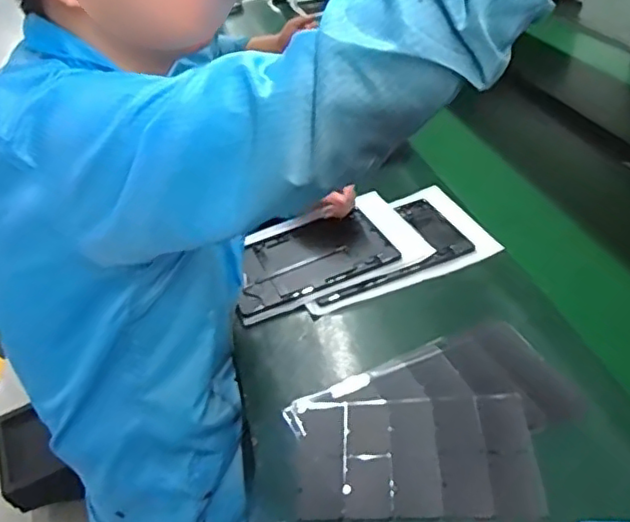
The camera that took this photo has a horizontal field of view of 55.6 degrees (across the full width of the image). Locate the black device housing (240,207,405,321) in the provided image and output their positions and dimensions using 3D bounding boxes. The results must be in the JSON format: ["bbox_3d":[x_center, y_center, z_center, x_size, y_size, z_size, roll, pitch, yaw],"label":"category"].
[{"bbox_3d":[-0.010,-0.007,0.877,0.230,0.014,0.161,-17,39,-13],"label":"black device housing"}]

